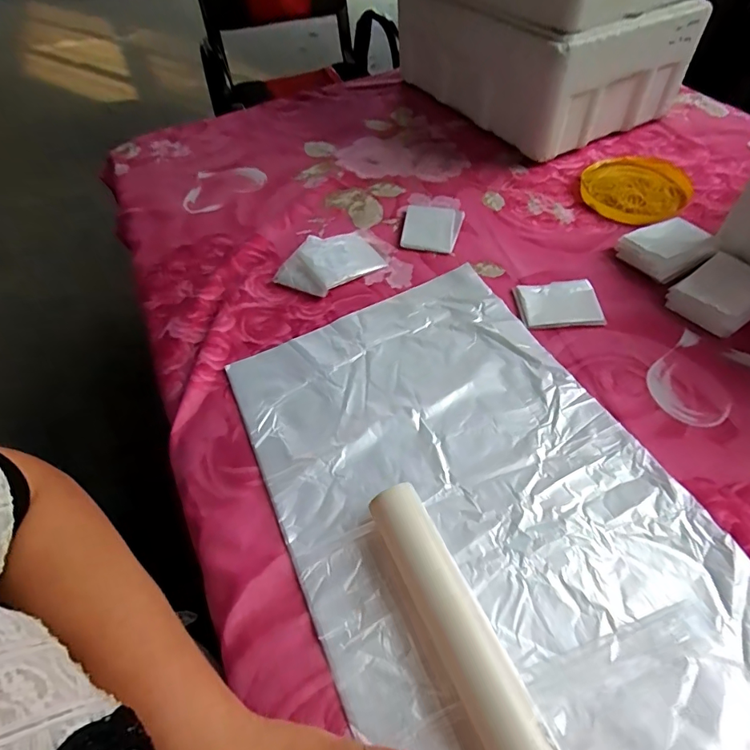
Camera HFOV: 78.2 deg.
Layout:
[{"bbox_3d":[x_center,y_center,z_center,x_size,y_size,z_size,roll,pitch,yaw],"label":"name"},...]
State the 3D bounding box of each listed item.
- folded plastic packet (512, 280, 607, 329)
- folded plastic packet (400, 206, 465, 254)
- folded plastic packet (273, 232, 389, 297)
[{"bbox_3d":[0.198,-0.077,0.500,0.084,0.008,0.061,-4,53,2],"label":"folded plastic packet"},{"bbox_3d":[0.073,-0.191,0.594,0.075,0.008,0.082,5,54,8],"label":"folded plastic packet"},{"bbox_3d":[-0.056,-0.139,0.564,0.123,0.033,0.075,-30,57,-17],"label":"folded plastic packet"}]

